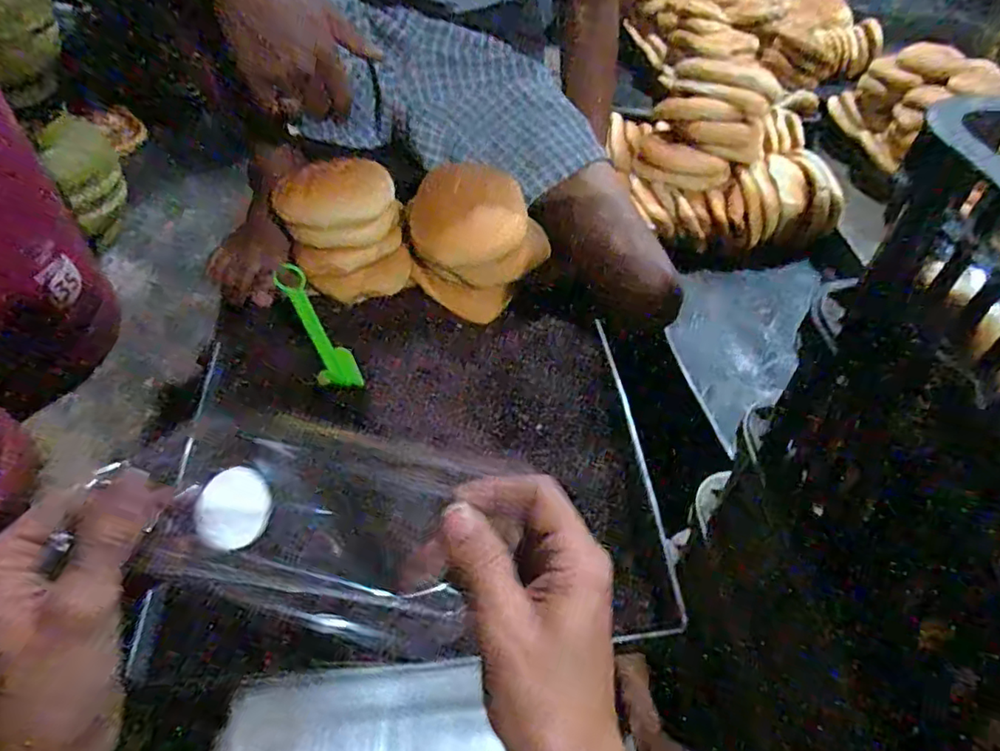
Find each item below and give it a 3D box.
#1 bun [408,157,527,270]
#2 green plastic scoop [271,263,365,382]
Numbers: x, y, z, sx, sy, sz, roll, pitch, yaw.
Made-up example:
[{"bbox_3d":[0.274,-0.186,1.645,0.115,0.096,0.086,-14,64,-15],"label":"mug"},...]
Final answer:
[{"bbox_3d":[-0.037,-0.188,0.699,0.133,0.110,0.033,2,10,0],"label":"bun"},{"bbox_3d":[-0.183,-0.044,0.586,0.023,0.151,0.036,9,46,31],"label":"green plastic scoop"}]

